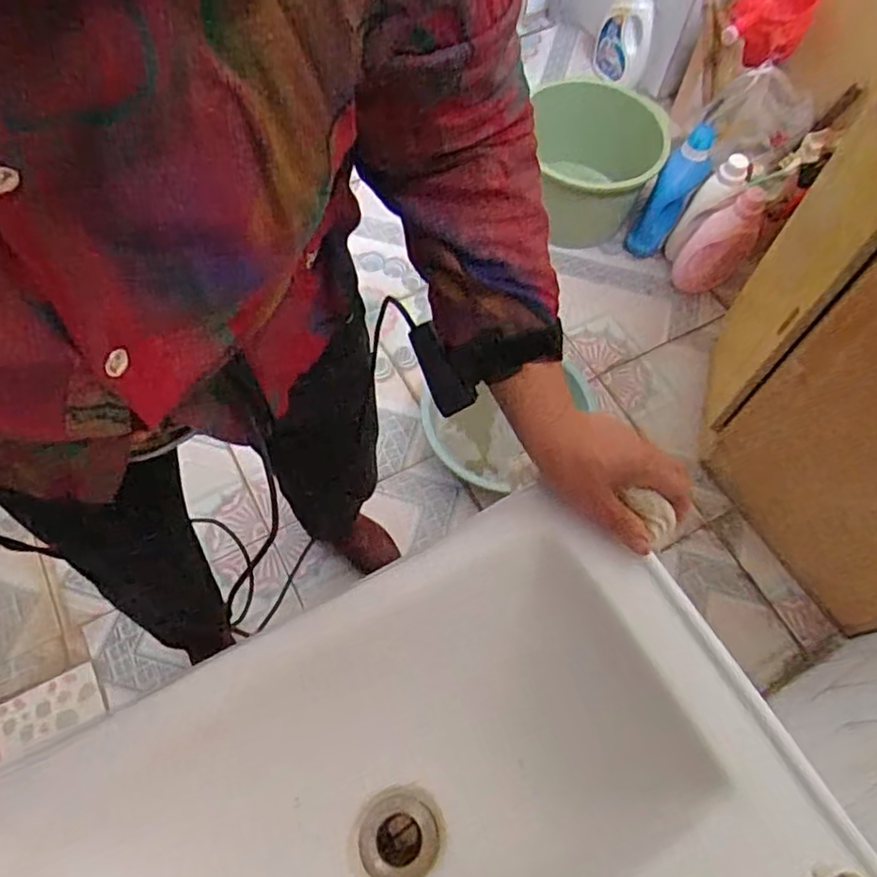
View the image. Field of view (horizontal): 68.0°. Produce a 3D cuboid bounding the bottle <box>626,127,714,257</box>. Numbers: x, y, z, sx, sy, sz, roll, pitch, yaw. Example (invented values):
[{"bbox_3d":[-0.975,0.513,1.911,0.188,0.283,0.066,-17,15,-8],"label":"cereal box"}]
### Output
[{"bbox_3d":[0.549,-0.579,1.543,0.094,0.319,0.062,35,33,14],"label":"bottle"}]

